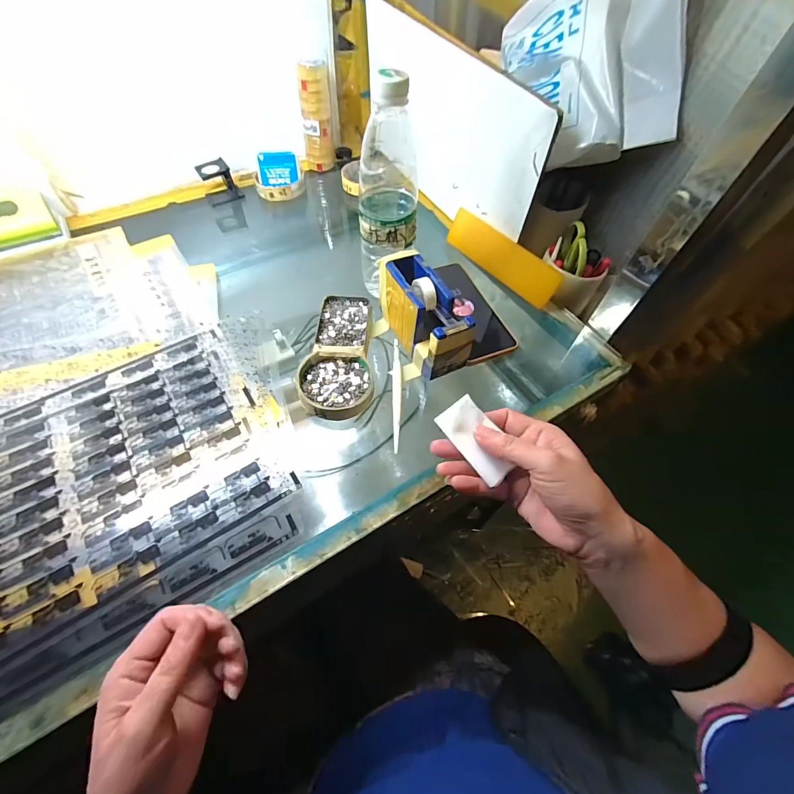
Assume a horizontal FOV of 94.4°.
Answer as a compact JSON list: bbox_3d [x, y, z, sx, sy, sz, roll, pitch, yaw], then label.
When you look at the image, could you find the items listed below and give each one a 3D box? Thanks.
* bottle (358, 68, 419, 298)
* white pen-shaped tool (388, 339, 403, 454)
[{"bbox_3d":[-0.008,-0.212,0.400,0.060,0.214,0.059,1,57,-2],"label":"bottle"},{"bbox_3d":[0.000,-0.006,0.402,0.012,0.010,0.145,-1,57,-3],"label":"white pen-shaped tool"}]

